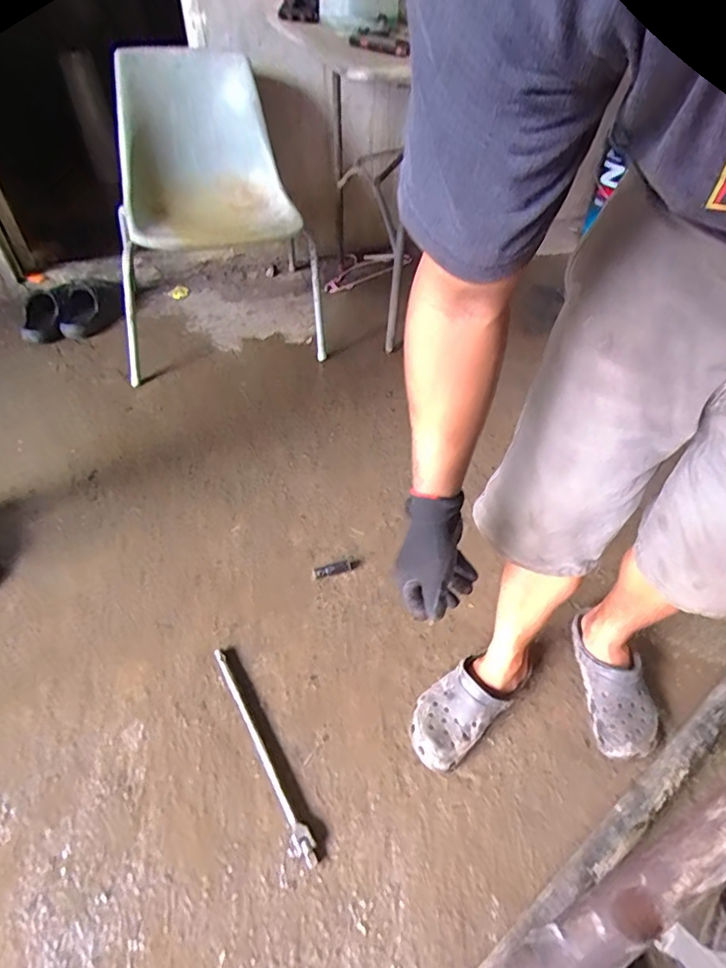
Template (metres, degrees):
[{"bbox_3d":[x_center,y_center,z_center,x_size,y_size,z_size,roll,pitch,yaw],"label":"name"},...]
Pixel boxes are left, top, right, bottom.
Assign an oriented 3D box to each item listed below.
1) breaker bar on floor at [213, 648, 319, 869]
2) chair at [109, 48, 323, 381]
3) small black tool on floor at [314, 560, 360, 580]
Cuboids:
[{"bbox_3d":[-0.169,0.426,0.849,0.027,0.023,0.372,-23,52,-22],"label":"breaker bar on floor"},{"bbox_3d":[-0.428,-0.798,1.492,0.546,0.607,0.585,-6,47,-7],"label":"chair"},{"bbox_3d":[-0.054,0.175,1.083,0.099,0.016,0.026,-11,49,-12],"label":"small black tool on floor"}]

